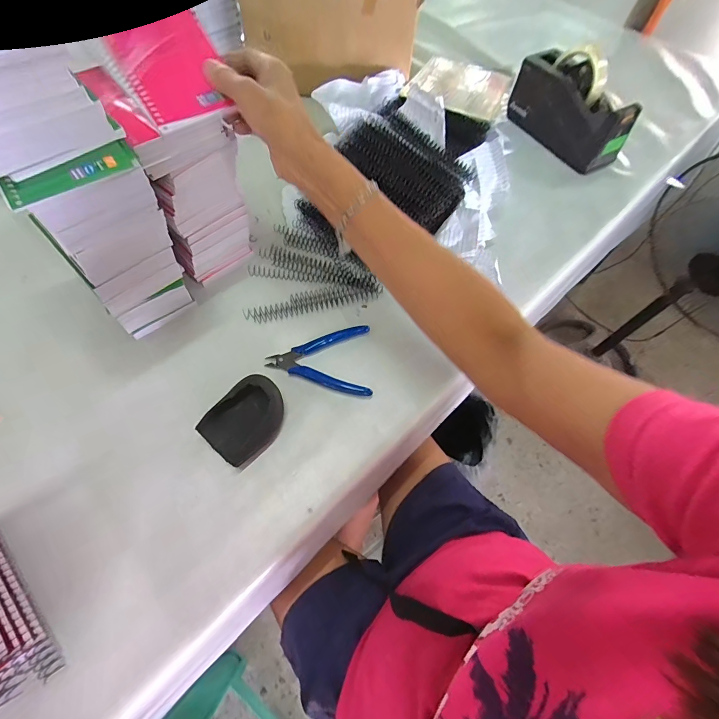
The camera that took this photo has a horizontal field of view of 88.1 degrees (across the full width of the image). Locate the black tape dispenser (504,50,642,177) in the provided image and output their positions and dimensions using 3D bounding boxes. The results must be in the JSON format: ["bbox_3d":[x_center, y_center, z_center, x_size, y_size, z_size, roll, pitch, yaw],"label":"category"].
[{"bbox_3d":[0.353,-0.423,0.622,0.069,0.113,0.206,-32,68,-18],"label":"black tape dispenser"}]

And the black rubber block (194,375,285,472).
[{"bbox_3d":[-0.116,0.061,0.386,0.065,0.025,0.084,37,67,16],"label":"black rubber block"}]

